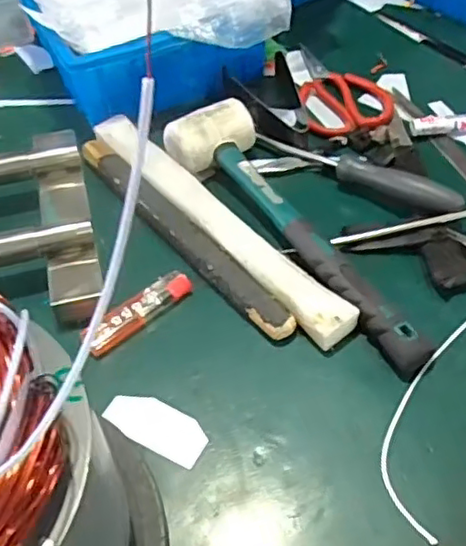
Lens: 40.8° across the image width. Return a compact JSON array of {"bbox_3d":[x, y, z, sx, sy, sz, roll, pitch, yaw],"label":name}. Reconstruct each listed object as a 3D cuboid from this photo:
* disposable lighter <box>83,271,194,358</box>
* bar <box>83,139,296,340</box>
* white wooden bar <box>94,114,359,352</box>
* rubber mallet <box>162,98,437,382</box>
[{"bbox_3d":[-0.068,0.028,0.452,0.087,0.016,0.018,-38,58,-24],"label":"disposable lighter"},{"bbox_3d":[-0.046,-0.037,0.498,0.026,0.021,0.266,-35,57,-22],"label":"bar"},{"bbox_3d":[-0.020,-0.047,0.502,0.034,0.023,0.302,-33,56,-21],"label":"white wooden bar"},{"bbox_3d":[0.049,-0.039,0.475,0.067,0.046,0.279,-29,55,-18],"label":"rubber mallet"}]

